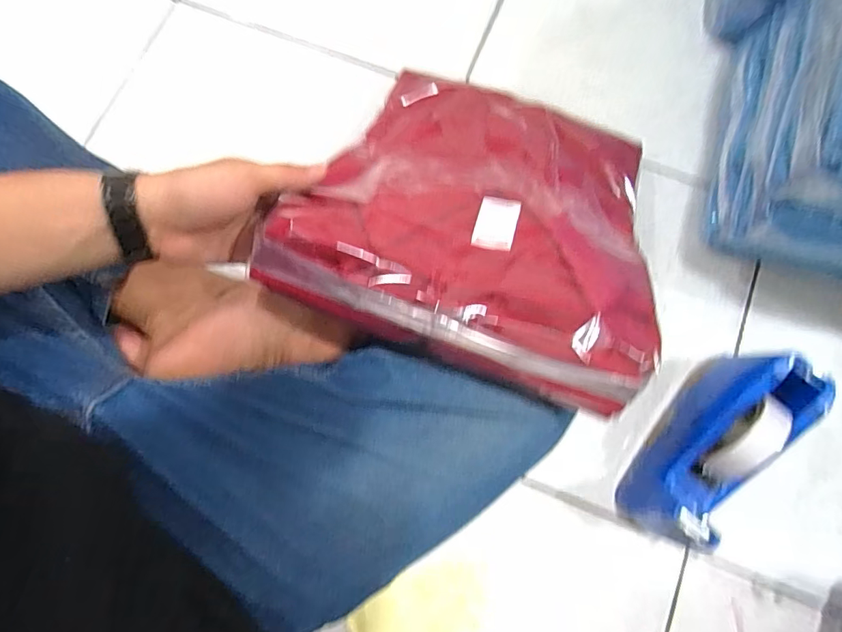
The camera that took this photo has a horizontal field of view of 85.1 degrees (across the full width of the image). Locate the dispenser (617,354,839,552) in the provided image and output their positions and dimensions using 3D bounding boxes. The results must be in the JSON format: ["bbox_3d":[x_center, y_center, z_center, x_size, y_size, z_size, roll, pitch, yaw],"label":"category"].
[{"bbox_3d":[0.277,0.124,0.433,0.067,0.104,0.192,38,79,8],"label":"dispenser"}]

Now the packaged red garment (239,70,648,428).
[{"bbox_3d":[0.064,-0.110,0.417,0.274,0.055,0.343,20,49,4],"label":"packaged red garment"}]

